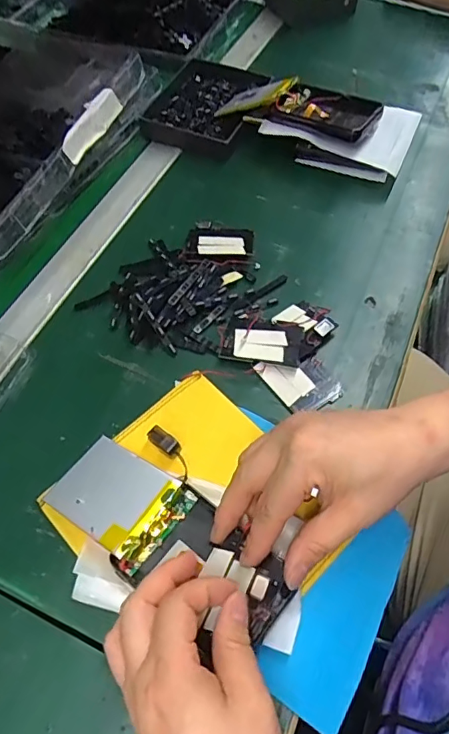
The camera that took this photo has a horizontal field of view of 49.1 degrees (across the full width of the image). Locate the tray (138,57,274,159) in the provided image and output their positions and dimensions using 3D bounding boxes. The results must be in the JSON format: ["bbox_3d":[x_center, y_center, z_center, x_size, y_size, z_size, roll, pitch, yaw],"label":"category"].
[{"bbox_3d":[-0.022,-0.313,0.582,0.119,0.021,0.153,21,61,13],"label":"tray"}]

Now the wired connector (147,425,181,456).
[{"bbox_3d":[-0.045,0.056,0.364,0.027,0.014,0.012,32,64,19],"label":"wired connector"}]

